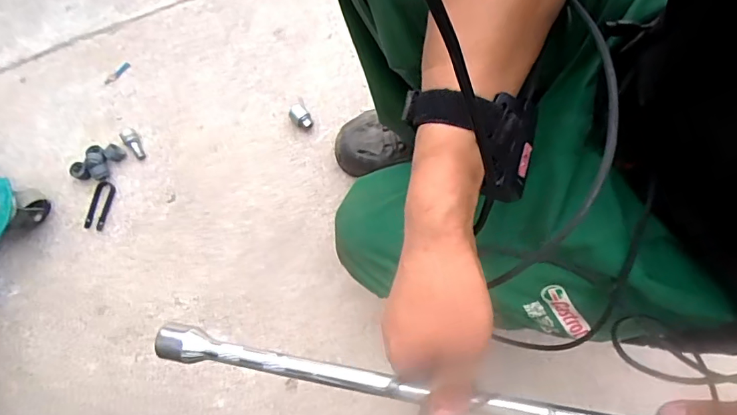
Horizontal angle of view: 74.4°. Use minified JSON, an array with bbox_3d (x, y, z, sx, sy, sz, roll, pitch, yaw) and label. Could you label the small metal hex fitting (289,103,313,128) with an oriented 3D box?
[{"bbox_3d":[-0.109,-0.145,0.783,0.027,0.033,0.036,-42,81,-9],"label":"small metal hex fitting"}]

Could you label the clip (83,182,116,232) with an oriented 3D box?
[{"bbox_3d":[-0.417,-0.003,0.751,0.031,0.007,0.076,12,78,2],"label":"clip"}]

